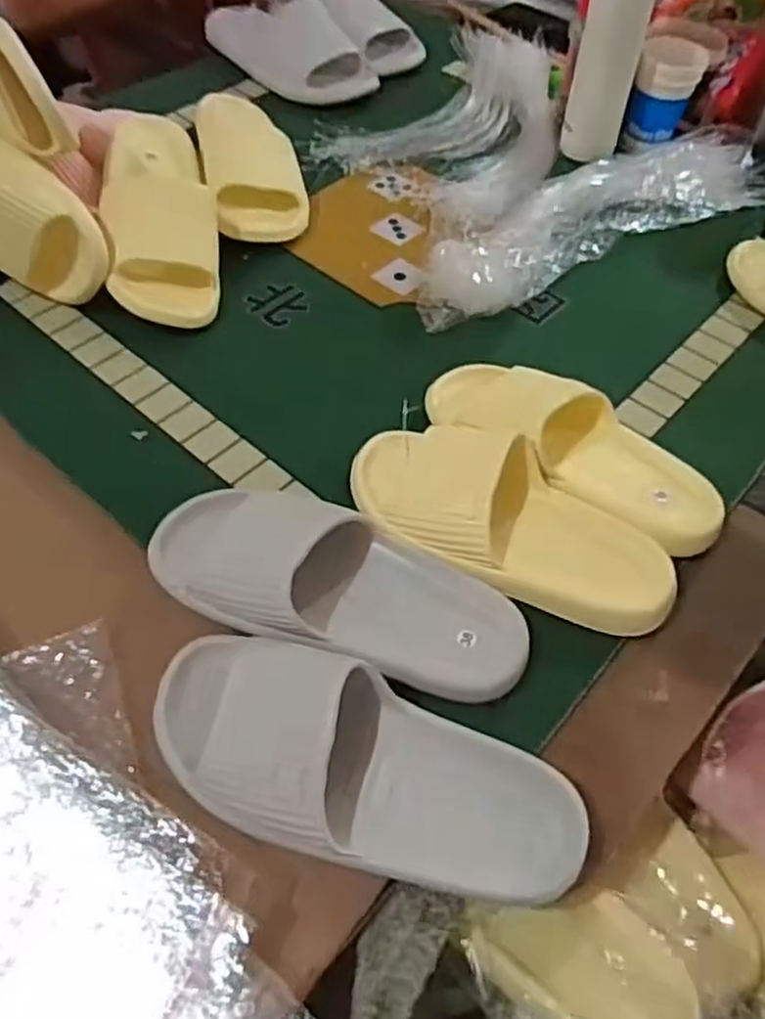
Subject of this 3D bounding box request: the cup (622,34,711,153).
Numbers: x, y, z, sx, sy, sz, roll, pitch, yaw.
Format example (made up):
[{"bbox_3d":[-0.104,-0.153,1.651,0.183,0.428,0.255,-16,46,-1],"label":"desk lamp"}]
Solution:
[{"bbox_3d":[0.323,-0.476,0.866,0.070,0.098,0.080,17,56,10],"label":"cup"}]

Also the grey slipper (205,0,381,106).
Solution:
[{"bbox_3d":[-0.126,-0.599,0.961,0.253,0.070,0.108,35,61,21],"label":"grey slipper"}]

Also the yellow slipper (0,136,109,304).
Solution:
[{"bbox_3d":[-0.349,-0.280,0.660,0.251,0.103,0.078,43,62,0],"label":"yellow slipper"}]

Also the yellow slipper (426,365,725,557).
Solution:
[{"bbox_3d":[0.150,-0.057,0.587,0.243,0.058,0.092,30,59,18],"label":"yellow slipper"}]

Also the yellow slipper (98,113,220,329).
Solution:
[{"bbox_3d":[-0.212,-0.291,0.731,0.098,0.064,0.267,-8,55,-7],"label":"yellow slipper"}]

